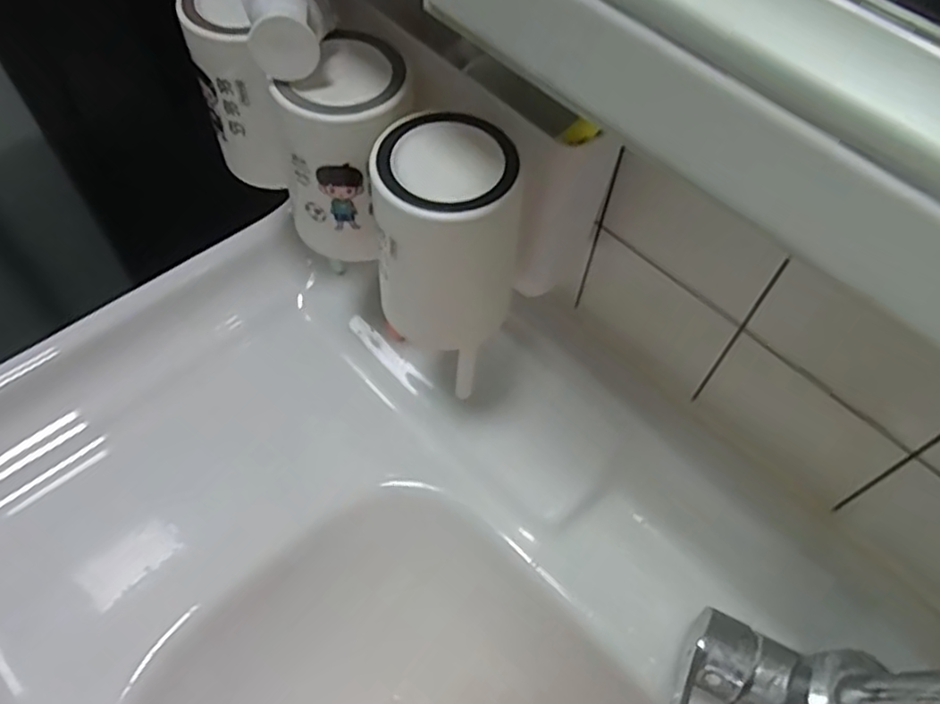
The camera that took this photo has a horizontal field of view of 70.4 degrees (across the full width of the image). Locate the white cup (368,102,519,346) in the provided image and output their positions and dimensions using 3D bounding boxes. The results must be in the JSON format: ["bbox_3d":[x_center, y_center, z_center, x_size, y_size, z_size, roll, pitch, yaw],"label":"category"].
[{"bbox_3d":[-0.011,-0.051,0.344,0.068,0.128,0.066,1,58,-2],"label":"white cup"}]

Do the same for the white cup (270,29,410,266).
[{"bbox_3d":[-0.065,-0.105,0.357,0.067,0.101,0.072,22,59,10],"label":"white cup"}]

